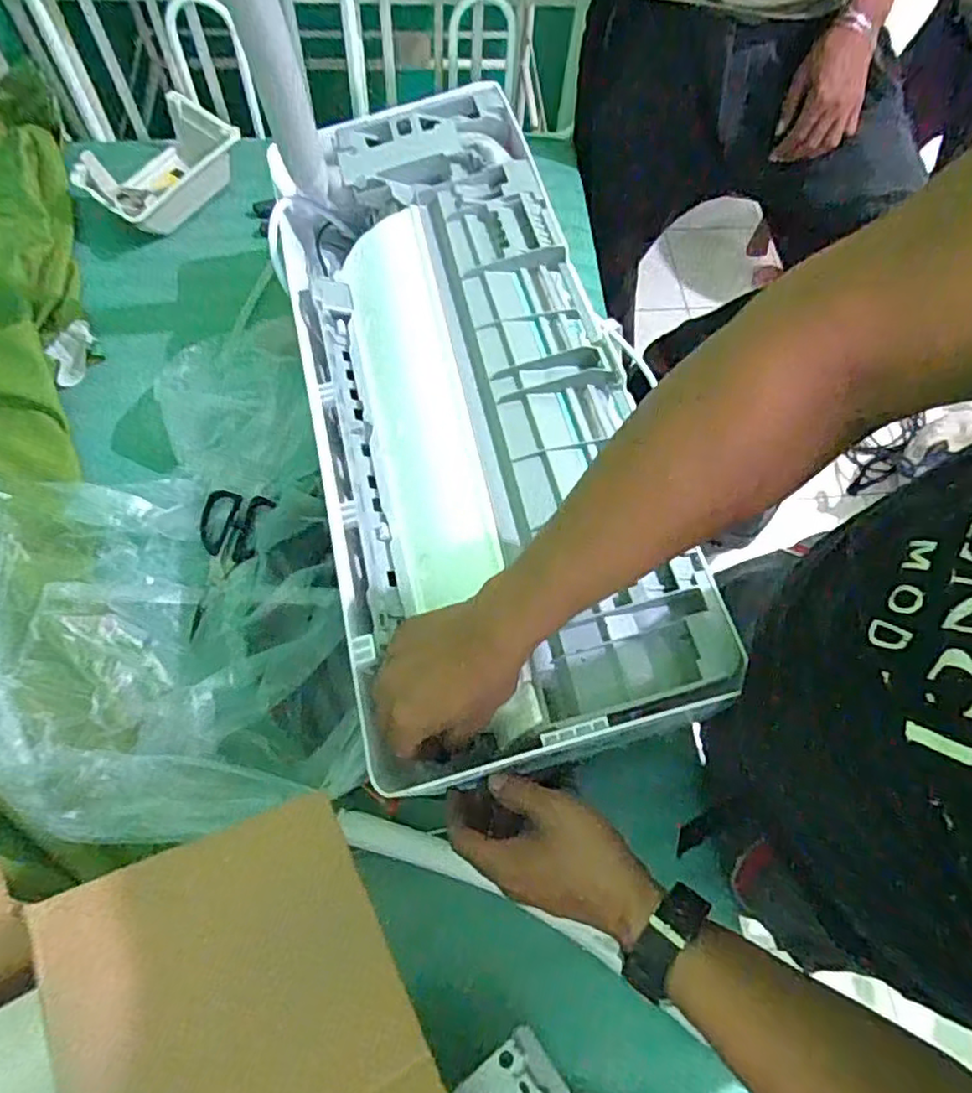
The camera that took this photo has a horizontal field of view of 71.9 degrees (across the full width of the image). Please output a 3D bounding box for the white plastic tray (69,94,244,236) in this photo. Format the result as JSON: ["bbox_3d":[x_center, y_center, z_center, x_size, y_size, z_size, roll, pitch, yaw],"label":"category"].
[{"bbox_3d":[-0.440,-0.507,0.916,0.131,0.083,0.194,34,69,12],"label":"white plastic tray"}]

